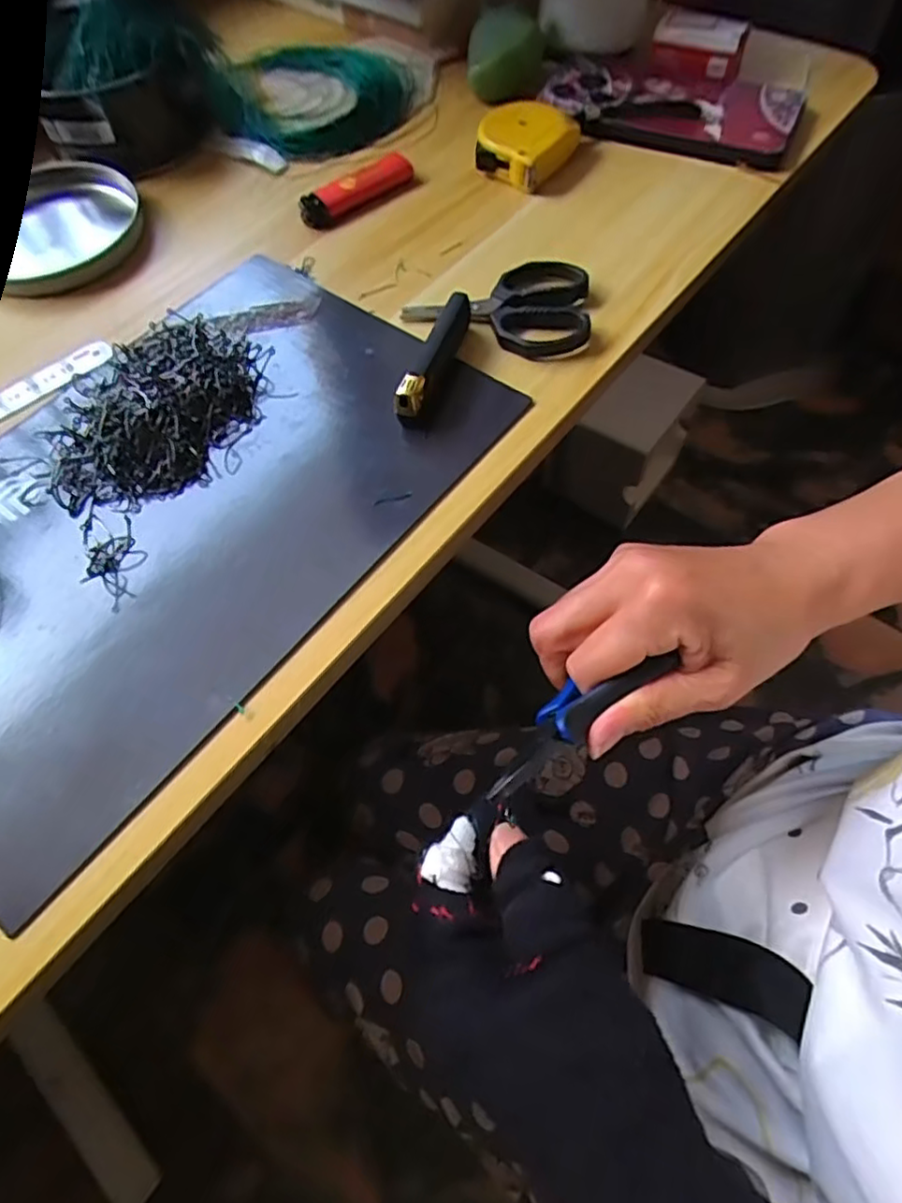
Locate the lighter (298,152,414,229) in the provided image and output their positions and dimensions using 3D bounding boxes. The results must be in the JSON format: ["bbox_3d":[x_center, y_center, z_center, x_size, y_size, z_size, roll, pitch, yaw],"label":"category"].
[{"bbox_3d":[-0.060,-0.255,0.396,0.074,0.013,0.028,-36,67,-16],"label":"lighter"}]

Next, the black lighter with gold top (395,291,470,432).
[{"bbox_3d":[-0.008,-0.122,0.321,0.017,0.023,0.079,13,63,8],"label":"black lighter with gold top"}]

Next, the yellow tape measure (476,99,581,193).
[{"bbox_3d":[0.049,-0.289,0.402,0.055,0.023,0.061,32,67,17],"label":"yellow tape measure"}]

